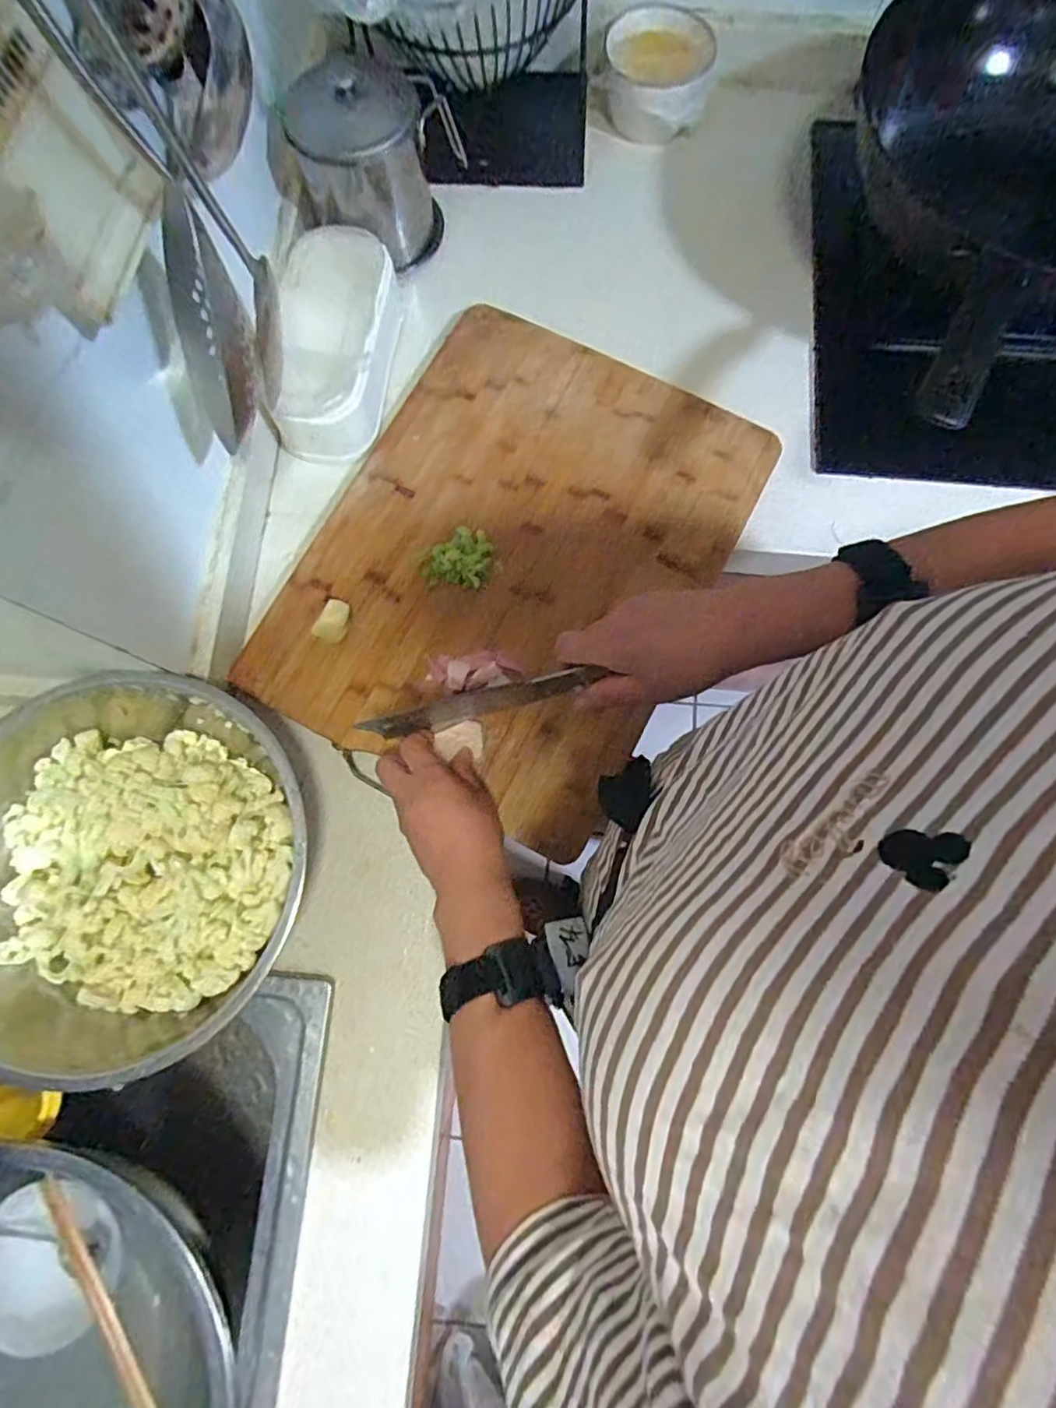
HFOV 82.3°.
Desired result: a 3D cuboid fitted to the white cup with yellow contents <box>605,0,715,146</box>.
[{"bbox_3d":[0.136,-0.675,0.648,0.111,0.072,0.104,-1,80,5],"label":"white cup with yellow contents"}]

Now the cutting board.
[{"bbox_3d":[-0.012,-0.138,0.554,0.344,0.020,0.442,27,80,4],"label":"cutting board"}]

